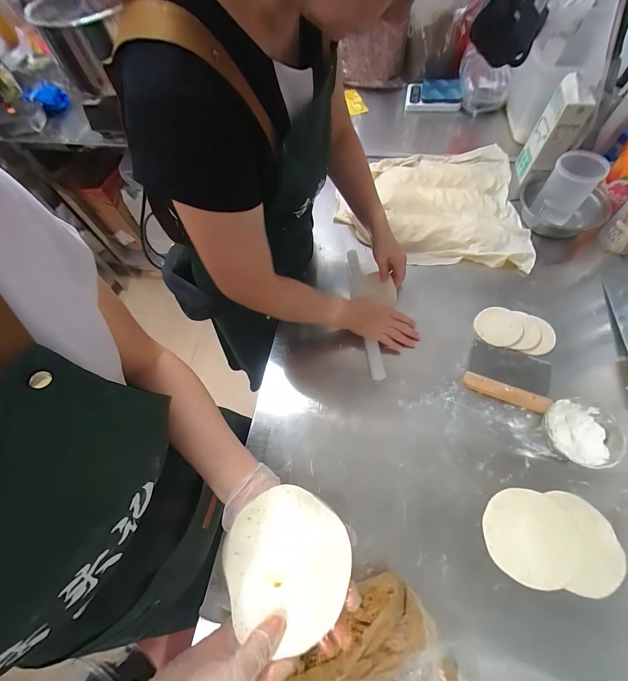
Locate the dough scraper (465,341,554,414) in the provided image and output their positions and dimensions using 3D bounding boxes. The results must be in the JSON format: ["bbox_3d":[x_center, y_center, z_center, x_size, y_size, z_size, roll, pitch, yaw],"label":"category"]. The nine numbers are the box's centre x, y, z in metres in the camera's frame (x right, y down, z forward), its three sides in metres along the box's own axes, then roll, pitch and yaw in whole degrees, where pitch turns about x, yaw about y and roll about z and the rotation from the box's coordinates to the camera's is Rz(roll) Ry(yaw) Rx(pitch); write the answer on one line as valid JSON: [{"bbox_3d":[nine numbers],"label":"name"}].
[{"bbox_3d":[0.380,0.067,0.600,0.148,0.021,0.109,19,66,14],"label":"dough scraper"}]

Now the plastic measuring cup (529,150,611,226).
[{"bbox_3d":[0.582,-0.348,0.709,0.093,0.146,0.095,-2,63,3],"label":"plastic measuring cup"}]

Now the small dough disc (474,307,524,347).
[{"bbox_3d":[0.383,-0.030,0.641,0.084,0.011,0.085,-4,74,14],"label":"small dough disc"}]

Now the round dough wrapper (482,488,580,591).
[{"bbox_3d":[0.335,0.305,0.479,0.128,0.007,0.127,-2,63,3],"label":"round dough wrapper"}]

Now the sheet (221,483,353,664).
[{"bbox_3d":[-0.030,0.219,0.307,0.123,0.034,0.122,-2,63,3],"label":"sheet"}]

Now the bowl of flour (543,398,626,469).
[{"bbox_3d":[0.447,0.157,0.518,0.109,0.060,0.106,-2,63,3],"label":"bowl of flour"}]

